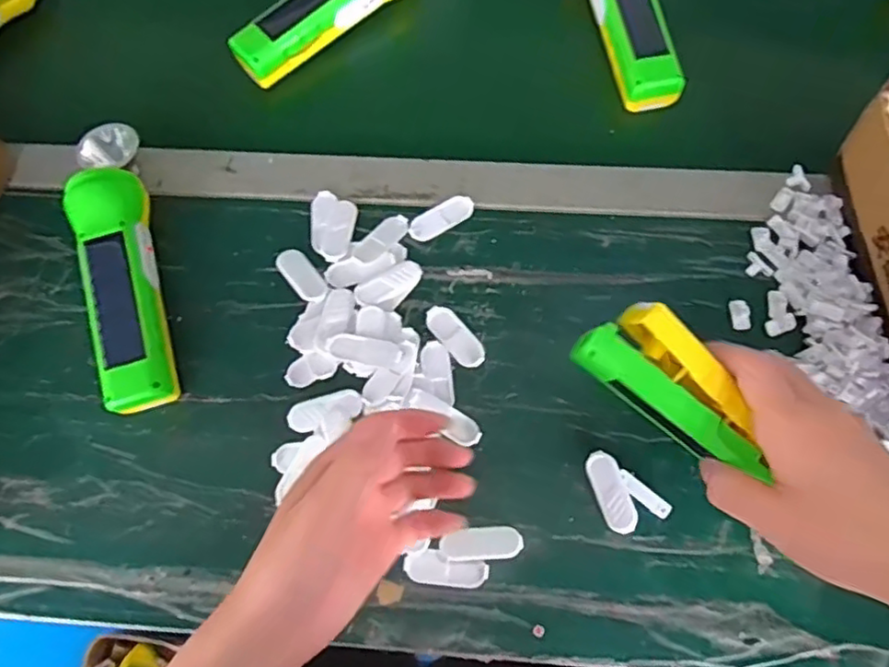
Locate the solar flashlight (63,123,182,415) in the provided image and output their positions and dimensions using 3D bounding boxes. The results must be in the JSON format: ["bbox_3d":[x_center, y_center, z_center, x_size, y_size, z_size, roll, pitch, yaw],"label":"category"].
[{"bbox_3d":[-0.225,-0.050,0.446,0.047,0.047,0.208,-18,71,-4],"label":"solar flashlight"}]

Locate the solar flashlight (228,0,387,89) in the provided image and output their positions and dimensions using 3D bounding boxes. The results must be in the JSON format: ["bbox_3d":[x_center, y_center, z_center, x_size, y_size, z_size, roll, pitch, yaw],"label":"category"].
[{"bbox_3d":[-0.083,-0.277,0.522,0.201,0.040,0.046,-41,74,-11],"label":"solar flashlight"}]

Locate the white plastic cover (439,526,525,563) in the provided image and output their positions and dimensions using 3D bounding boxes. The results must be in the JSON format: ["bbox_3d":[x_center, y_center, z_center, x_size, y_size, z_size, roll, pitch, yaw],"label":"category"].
[{"bbox_3d":[0.023,0.130,0.396,0.050,0.008,0.019,-6,70,1],"label":"white plastic cover"}]

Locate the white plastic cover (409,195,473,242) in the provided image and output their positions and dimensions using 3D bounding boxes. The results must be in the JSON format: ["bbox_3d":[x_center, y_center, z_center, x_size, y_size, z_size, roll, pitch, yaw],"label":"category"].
[{"bbox_3d":[-0.002,-0.085,0.471,0.050,0.004,0.020,-28,72,-7],"label":"white plastic cover"}]

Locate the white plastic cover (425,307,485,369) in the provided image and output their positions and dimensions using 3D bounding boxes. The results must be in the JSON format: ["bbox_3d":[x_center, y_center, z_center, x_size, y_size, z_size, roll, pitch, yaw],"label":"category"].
[{"bbox_3d":[0.007,0.002,0.441,0.020,0.004,0.051,-39,73,-11],"label":"white plastic cover"}]

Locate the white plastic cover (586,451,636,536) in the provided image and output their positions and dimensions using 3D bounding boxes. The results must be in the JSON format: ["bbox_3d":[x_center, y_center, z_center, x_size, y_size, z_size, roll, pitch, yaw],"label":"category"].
[{"bbox_3d":[0.105,0.099,0.403,0.019,0.006,0.050,-25,69,18],"label":"white plastic cover"}]

